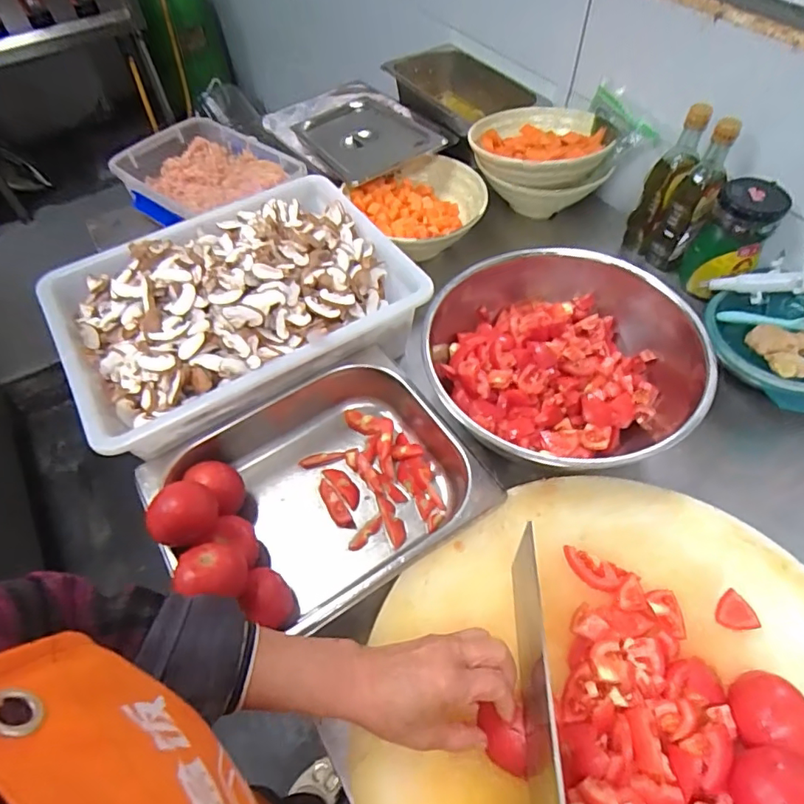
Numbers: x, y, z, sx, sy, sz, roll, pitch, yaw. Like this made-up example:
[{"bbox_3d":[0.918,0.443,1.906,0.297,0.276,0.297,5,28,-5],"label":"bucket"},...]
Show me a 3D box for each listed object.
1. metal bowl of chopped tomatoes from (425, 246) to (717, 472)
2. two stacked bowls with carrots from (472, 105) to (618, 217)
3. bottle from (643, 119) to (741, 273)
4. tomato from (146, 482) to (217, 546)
[{"bbox_3d":[0.187,-0.039,0.622,0.286,0.102,0.295,-1,55,2],"label":"metal bowl of chopped tomatoes"},{"bbox_3d":[0.220,-0.396,0.876,0.198,0.107,0.196,-1,55,2],"label":"two stacked bowls with carrots"},{"bbox_3d":[0.406,-0.280,0.751,0.058,0.205,0.049,22,58,17],"label":"bottle"},{"bbox_3d":[-0.220,0.117,0.539,0.055,0.054,0.066,36,63,24],"label":"tomato"}]

